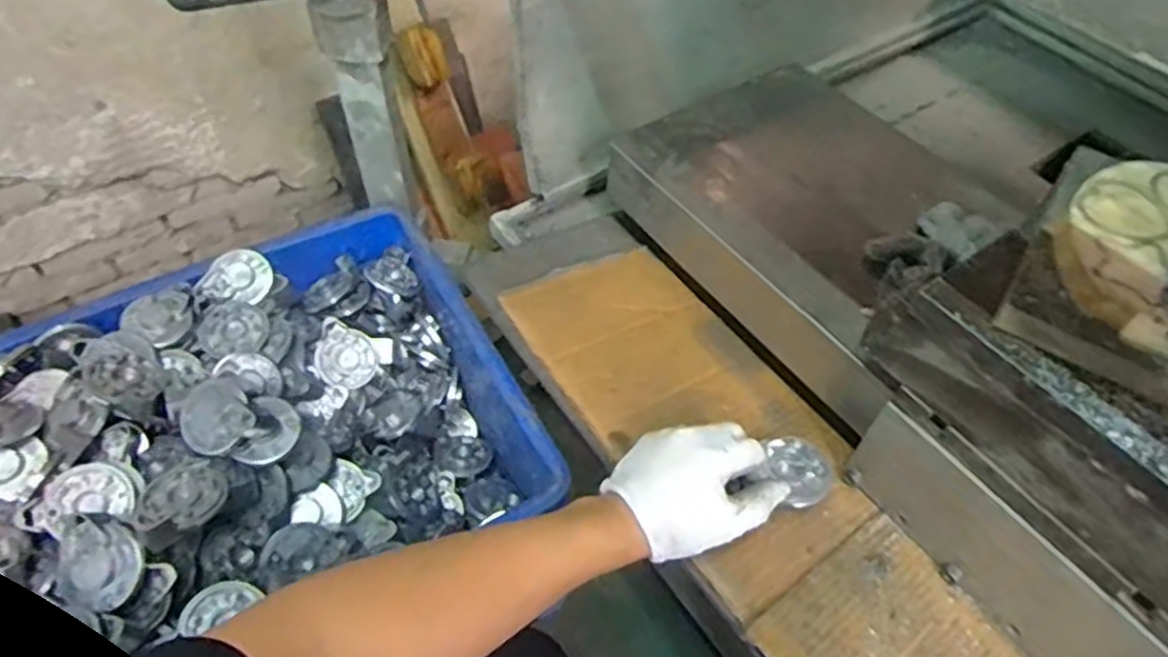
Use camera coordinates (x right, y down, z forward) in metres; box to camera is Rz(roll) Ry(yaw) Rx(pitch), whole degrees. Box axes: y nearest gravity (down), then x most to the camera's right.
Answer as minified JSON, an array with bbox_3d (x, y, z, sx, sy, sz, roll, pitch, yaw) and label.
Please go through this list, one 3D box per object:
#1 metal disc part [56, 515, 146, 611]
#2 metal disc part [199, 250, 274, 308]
[{"bbox_3d":[-0.368,0.174,0.559,0.071,0.018,0.058,26,55,17],"label":"metal disc part"},{"bbox_3d":[-0.355,-0.051,0.767,0.061,0.010,0.060,3,76,-13],"label":"metal disc part"}]

